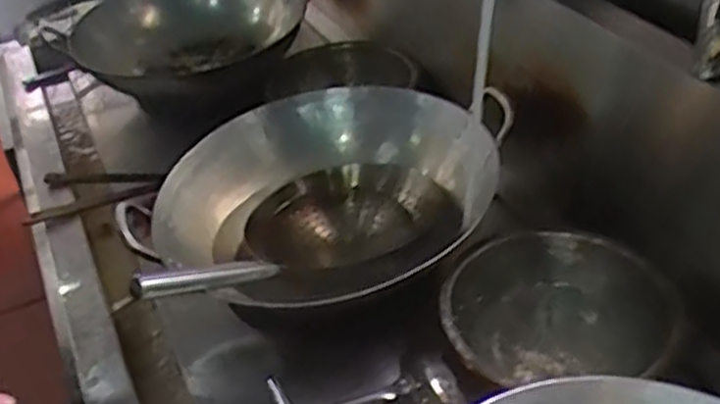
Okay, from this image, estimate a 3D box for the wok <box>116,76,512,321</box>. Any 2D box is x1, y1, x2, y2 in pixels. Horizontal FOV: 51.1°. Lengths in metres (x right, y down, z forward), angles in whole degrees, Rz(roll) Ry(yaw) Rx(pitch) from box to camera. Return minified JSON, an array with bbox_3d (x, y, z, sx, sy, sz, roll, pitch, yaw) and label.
[{"bbox_3d":[-0.039,0.005,1.119,0.441,0.171,0.434,-3,38,2],"label":"wok"}]

